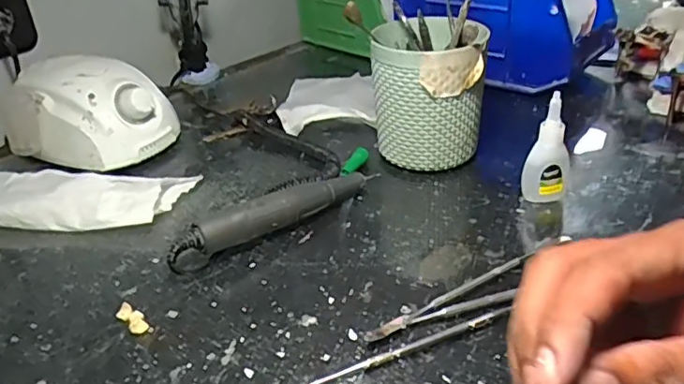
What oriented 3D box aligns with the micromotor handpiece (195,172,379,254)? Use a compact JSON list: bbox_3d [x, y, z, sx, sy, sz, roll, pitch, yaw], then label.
[{"bbox_3d":[-0.035,0.012,0.455,0.157,0.032,0.020,-25,40,-28],"label":"micromotor handpiece"}]

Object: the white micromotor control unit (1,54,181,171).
[{"bbox_3d":[-0.238,-0.074,0.573,0.143,0.085,0.106,0,32,7],"label":"white micromotor control unit"}]

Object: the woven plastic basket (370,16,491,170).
[{"bbox_3d":[0.074,-0.083,0.504,0.092,0.129,0.080,1,32,9],"label":"woven plastic basket"}]

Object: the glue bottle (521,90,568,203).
[{"bbox_3d":[0.157,-0.030,0.449,0.031,0.088,0.022,9,33,21],"label":"glue bottle"}]

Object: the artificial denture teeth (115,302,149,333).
[{"bbox_3d":[-0.132,0.081,0.377,0.029,0.006,0.013,24,41,39],"label":"artificial denture teeth"}]

